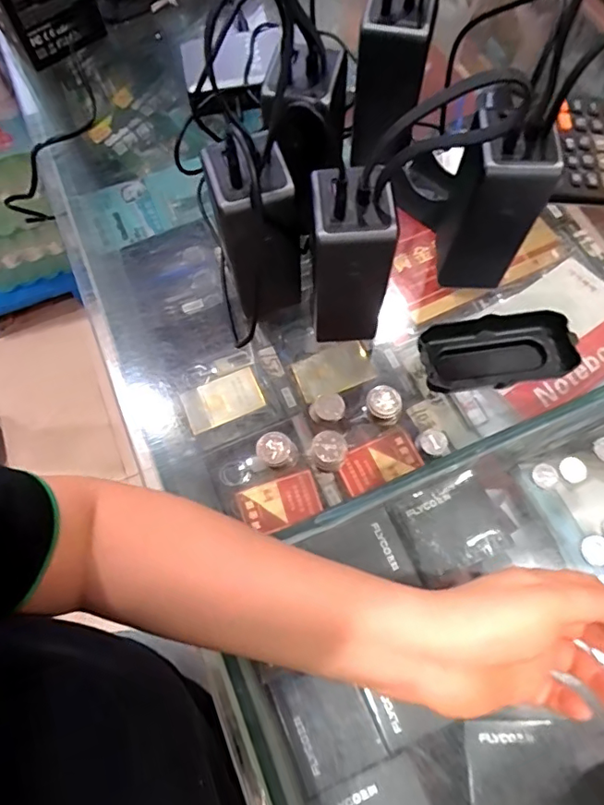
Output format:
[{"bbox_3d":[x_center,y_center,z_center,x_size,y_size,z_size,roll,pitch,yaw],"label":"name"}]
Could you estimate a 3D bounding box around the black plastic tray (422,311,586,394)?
[{"bbox_3d":[0.144,-0.037,0.396,0.107,0.020,0.053,-10,70,-2],"label":"black plastic tray"}]

